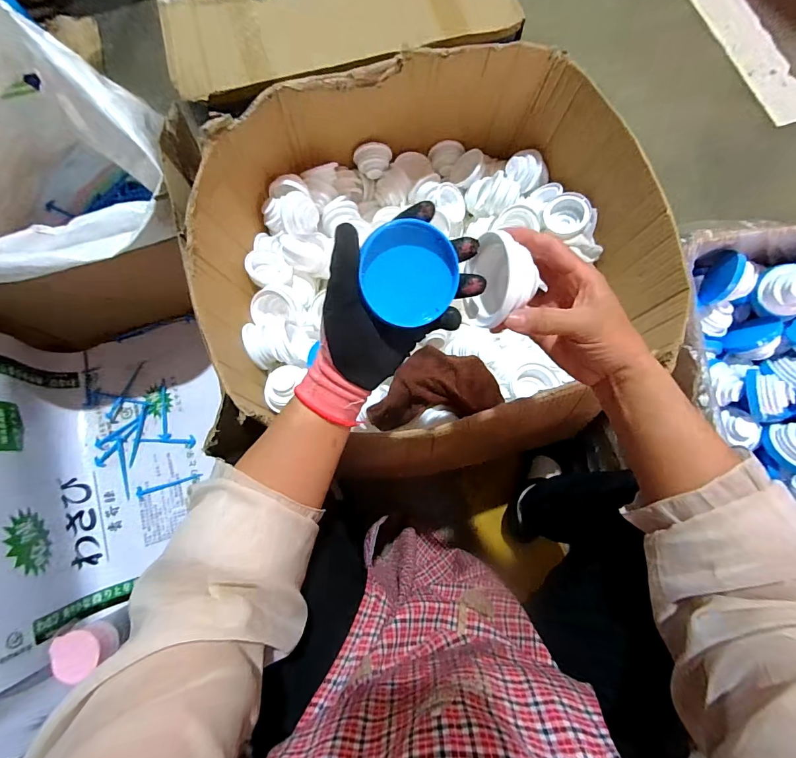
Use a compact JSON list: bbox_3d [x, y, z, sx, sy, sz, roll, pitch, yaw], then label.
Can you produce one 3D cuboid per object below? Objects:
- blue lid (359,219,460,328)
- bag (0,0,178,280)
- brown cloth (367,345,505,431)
[{"bbox_3d":[0.008,-0.085,0.316,0.072,0.027,0.072,-3,105,-12],"label":"blue lid"},{"bbox_3d":[-0.566,-0.313,0.659,0.391,0.358,0.365,-20,78,-5],"label":"bag"},{"bbox_3d":[0.051,0.009,0.561,0.188,0.051,0.107,-6,77,-2],"label":"brown cloth"}]

